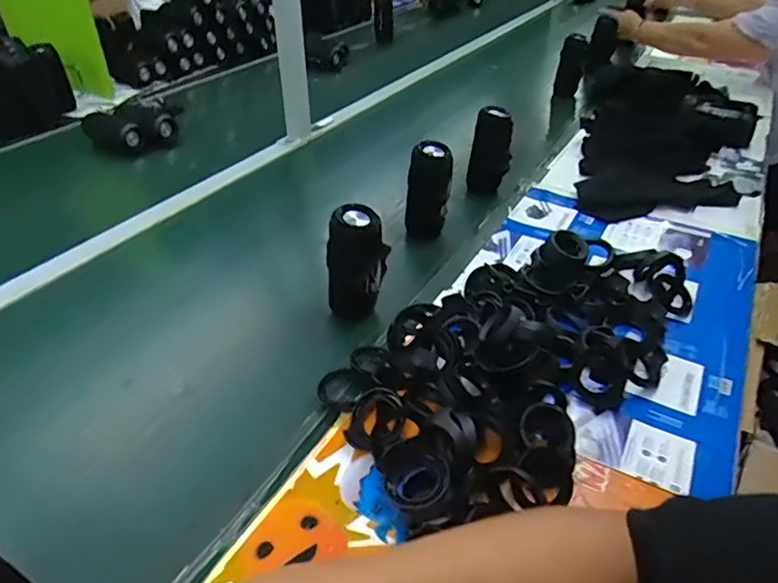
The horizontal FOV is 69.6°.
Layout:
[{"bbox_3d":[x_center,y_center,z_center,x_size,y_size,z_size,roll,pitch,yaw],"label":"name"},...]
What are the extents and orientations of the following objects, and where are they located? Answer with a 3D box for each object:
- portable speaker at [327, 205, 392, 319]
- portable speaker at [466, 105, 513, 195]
[{"bbox_3d":[-0.040,-0.033,0.731,0.072,0.142,0.058,7,37,7],"label":"portable speaker"},{"bbox_3d":[0.184,-0.247,1.015,0.073,0.156,0.058,10,40,6],"label":"portable speaker"}]

